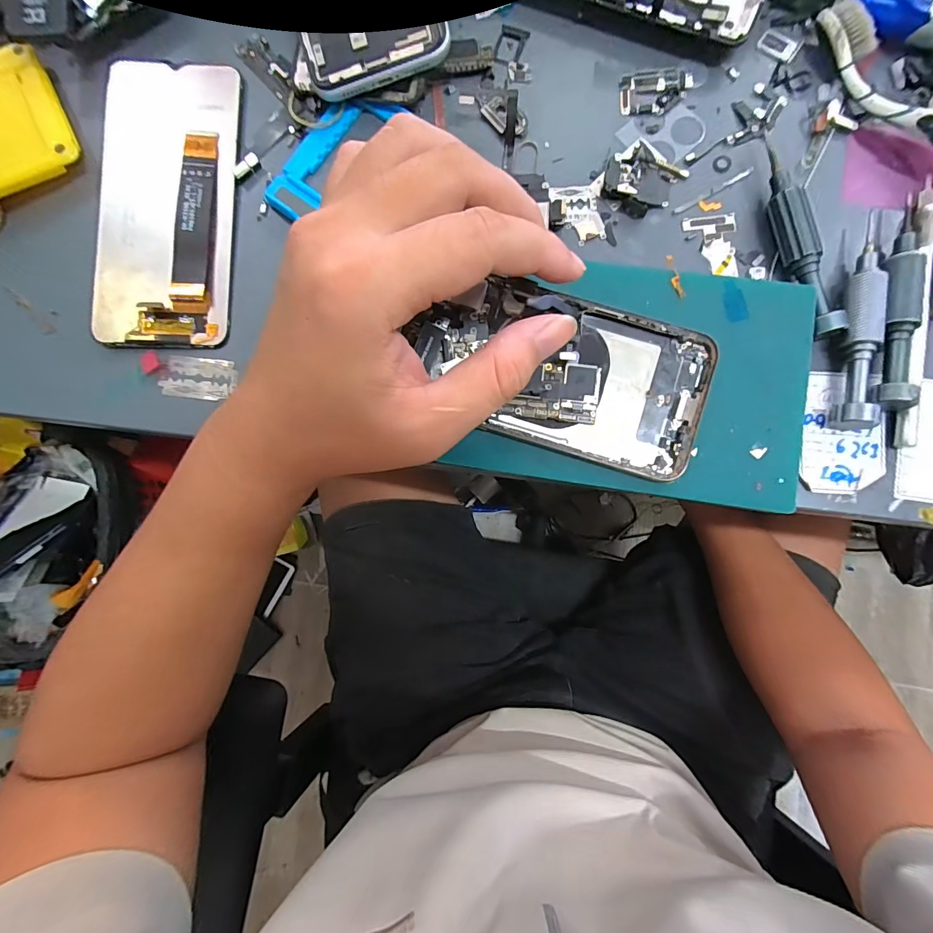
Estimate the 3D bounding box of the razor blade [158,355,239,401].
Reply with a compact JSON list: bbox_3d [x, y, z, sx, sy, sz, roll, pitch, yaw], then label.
[{"bbox_3d":[-0.142,-0.047,0.222,0.038,0.004,0.022,6,85,3],"label":"razor blade"}]

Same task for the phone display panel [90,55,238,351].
[{"bbox_3d":[-0.162,-0.142,0.224,0.073,0.007,0.155,0,86,1],"label":"phone display panel"}]

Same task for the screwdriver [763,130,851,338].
[{"bbox_3d":[0.160,-0.115,0.205,0.014,0.019,0.108,-11,85,1],"label":"screwdriver"}]

